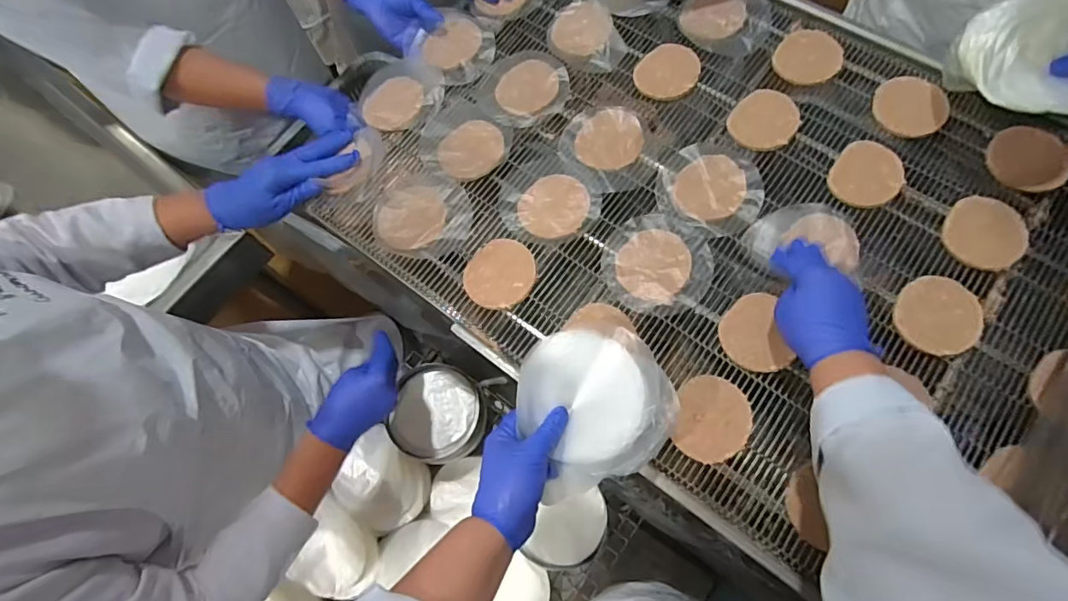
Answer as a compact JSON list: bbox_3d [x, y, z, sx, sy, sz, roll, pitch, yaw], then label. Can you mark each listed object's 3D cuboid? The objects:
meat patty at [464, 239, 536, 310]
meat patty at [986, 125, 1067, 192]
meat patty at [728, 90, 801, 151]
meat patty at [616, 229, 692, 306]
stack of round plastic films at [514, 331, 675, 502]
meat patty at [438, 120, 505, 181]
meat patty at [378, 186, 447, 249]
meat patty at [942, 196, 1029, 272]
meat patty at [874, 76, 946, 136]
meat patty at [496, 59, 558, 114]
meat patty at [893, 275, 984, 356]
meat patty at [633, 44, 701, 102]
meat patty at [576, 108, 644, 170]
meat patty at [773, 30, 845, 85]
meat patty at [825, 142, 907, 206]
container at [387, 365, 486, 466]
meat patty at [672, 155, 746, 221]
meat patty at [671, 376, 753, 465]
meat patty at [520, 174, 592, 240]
[{"bbox_3d":[-0.040,-0.032,0.601,0.080,0.005,0.082,-1,73,2],"label":"meat patty"},{"bbox_3d":[0.566,-0.160,0.587,0.086,0.020,0.070,13,89,1],"label":"meat patty"},{"bbox_3d":[0.284,-0.224,0.633,0.078,0.016,0.083,-1,73,2],"label":"meat patty"},{"bbox_3d":[0.136,-0.041,0.587,0.080,0.010,0.085,-1,73,2],"label":"meat patty"},{"bbox_3d":[0.055,0.093,0.484,0.135,0.032,0.137,-25,74,-5],"label":"stack of round plastic films"},{"bbox_3d":[-0.080,-0.194,0.660,0.084,0.005,0.078,-1,73,2],"label":"meat patty"},{"bbox_3d":[-0.151,-0.103,0.636,0.081,0.004,0.081,-6,73,0],"label":"meat patty"},{"bbox_3d":[0.495,-0.071,0.563,0.078,0.012,0.081,-1,73,2],"label":"meat patty"},{"bbox_3d":[0.454,-0.234,0.623,0.081,0.014,0.075,-1,73,2],"label":"meat patty"},{"bbox_3d":[-0.009,-0.285,0.682,0.079,0.005,0.089,20,75,8],"label":"meat patty"},{"bbox_3d":[0.427,0.015,0.541,0.082,0.007,0.085,11,74,5],"label":"meat patty"},{"bbox_3d":[0.174,-0.298,0.668,0.079,0.014,0.080,-1,73,2],"label":"meat patty"},{"bbox_3d":[0.097,-0.204,0.648,0.080,0.004,0.087,-1,73,2],"label":"meat patty"},{"bbox_3d":[0.351,-0.311,0.659,0.079,0.017,0.072,9,74,5],"label":"meat patty"},{"bbox_3d":[0.391,-0.146,0.602,0.076,0.015,0.078,-1,73,2],"label":"meat patty"},{"bbox_3d":[-0.143,0.171,0.786,0.136,0.034,0.144,7,74,4],"label":"container"},{"bbox_3d":[0.211,-0.137,0.612,0.078,0.008,0.087,36,78,12],"label":"meat patty"},{"bbox_3d":[0.182,0.121,0.522,0.070,0.009,0.083,11,74,5],"label":"meat patty"},{"bbox_3d":[0.024,-0.115,0.621,0.082,0.008,0.082,-1,73,2],"label":"meat patty"}]

